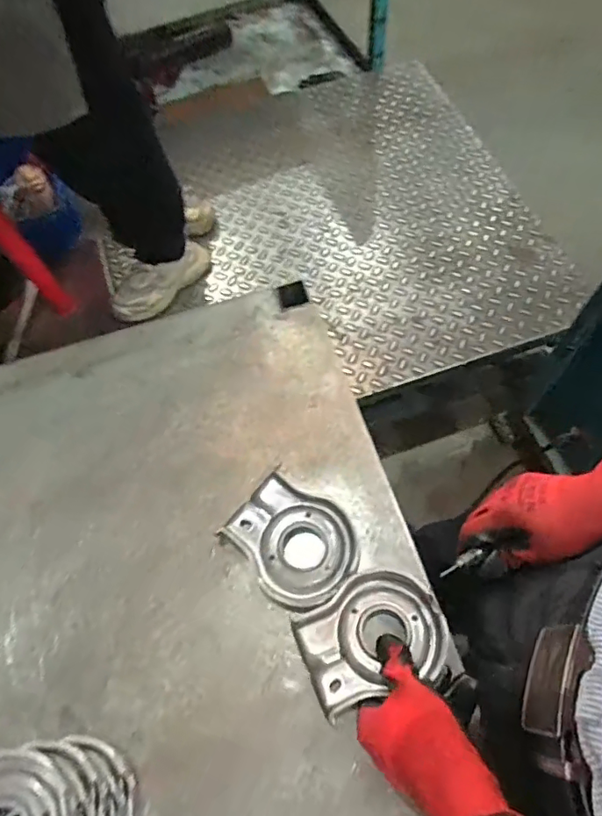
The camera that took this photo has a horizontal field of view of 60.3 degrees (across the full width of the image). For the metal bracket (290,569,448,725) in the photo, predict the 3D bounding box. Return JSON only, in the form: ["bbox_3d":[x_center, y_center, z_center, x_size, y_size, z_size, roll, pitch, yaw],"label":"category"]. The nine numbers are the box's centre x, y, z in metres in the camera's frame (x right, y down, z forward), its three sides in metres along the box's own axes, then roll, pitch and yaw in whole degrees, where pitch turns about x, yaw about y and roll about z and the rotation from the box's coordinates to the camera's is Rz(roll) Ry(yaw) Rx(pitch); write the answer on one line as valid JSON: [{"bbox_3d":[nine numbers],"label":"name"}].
[{"bbox_3d":[0.061,0.200,0.457,0.124,0.023,0.092,-21,65,-9],"label":"metal bracket"}]

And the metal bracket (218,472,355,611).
[{"bbox_3d":[-0.010,0.129,0.505,0.122,0.025,0.099,36,70,17],"label":"metal bracket"}]

